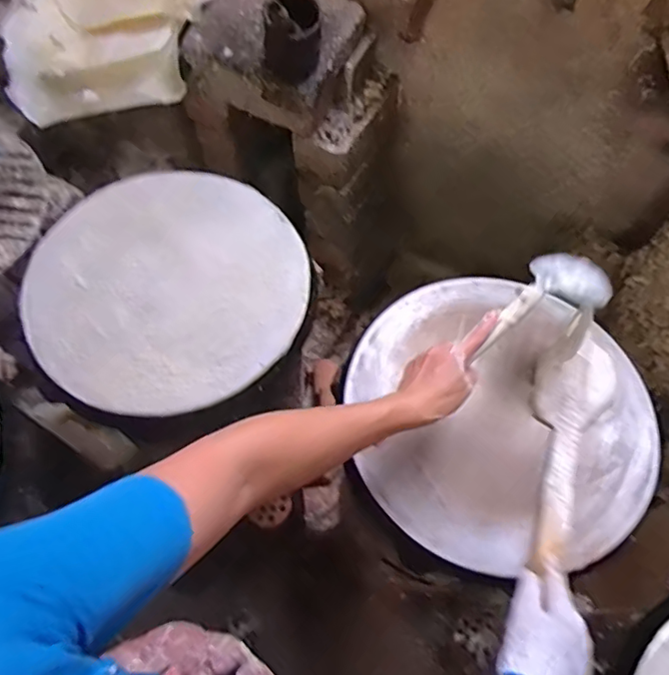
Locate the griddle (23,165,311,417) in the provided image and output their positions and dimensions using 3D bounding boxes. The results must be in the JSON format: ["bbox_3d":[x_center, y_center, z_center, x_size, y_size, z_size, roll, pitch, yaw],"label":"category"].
[{"bbox_3d":[-0.238,-0.083,0.799,0.372,0.036,0.400,0,63,-1],"label":"griddle"}]

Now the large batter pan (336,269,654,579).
[{"bbox_3d":[0.207,0.095,0.719,0.367,0.036,0.389,0,63,-1],"label":"large batter pan"}]

